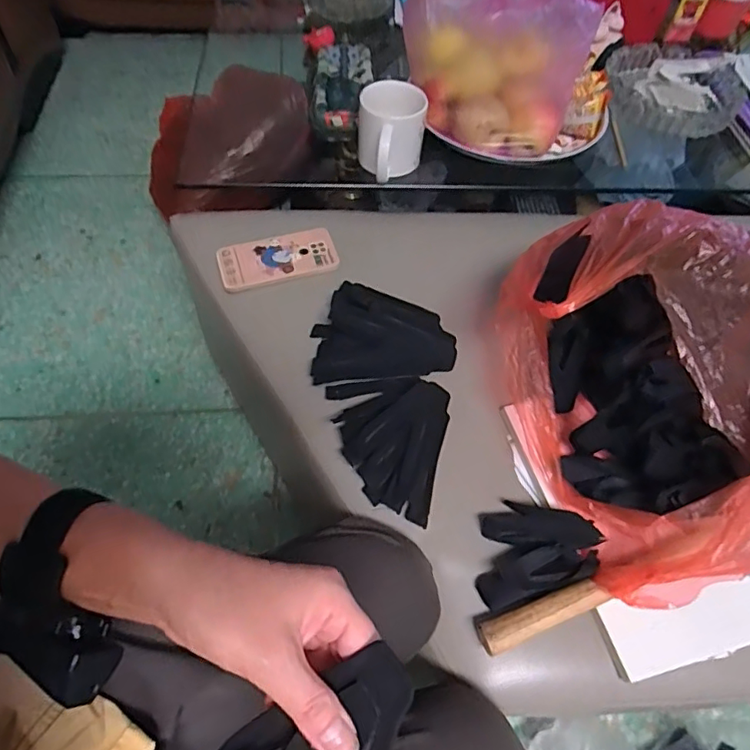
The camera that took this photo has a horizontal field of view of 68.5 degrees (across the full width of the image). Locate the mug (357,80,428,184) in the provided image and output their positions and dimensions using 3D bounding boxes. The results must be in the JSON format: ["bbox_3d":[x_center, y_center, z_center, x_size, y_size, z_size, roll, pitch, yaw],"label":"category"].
[{"bbox_3d":[0.021,-0.319,0.731,0.087,0.088,0.099,4,56,-1],"label":"mug"}]

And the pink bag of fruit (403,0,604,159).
[{"bbox_3d":[0.173,-0.453,0.768,0.226,0.157,0.234,21,58,10],"label":"pink bag of fruit"}]

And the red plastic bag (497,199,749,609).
[{"bbox_3d":[0.310,0.007,0.543,0.304,0.209,0.329,-15,58,-13],"label":"red plastic bag"}]

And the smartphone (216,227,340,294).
[{"bbox_3d":[-0.127,-0.154,0.721,0.150,0.014,0.075,-13,58,-12],"label":"smartphone"}]

